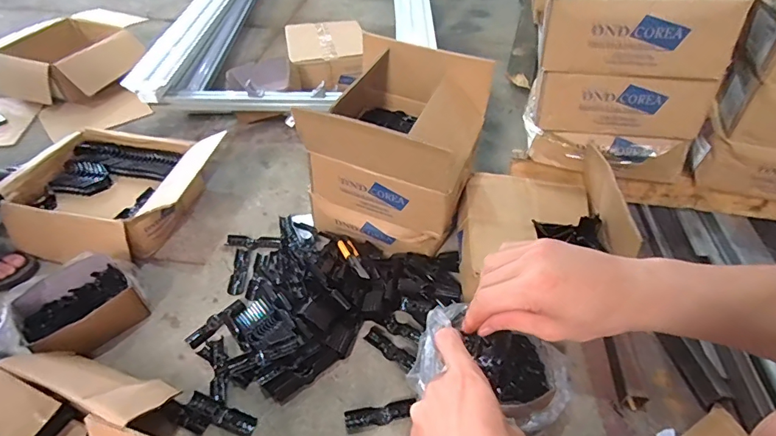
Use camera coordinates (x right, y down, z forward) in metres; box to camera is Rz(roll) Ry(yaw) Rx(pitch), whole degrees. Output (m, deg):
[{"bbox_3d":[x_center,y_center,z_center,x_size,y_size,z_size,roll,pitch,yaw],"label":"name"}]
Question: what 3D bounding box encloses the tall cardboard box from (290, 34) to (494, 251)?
[{"bbox_3d":[0.014,-0.143,1.016,0.331,0.355,0.317,17,47,15],"label":"tall cardboard box"}]

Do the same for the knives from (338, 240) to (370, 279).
[{"bbox_3d":[-0.073,0.088,0.988,0.033,0.012,0.151,-18,32,-17],"label":"knives"}]

